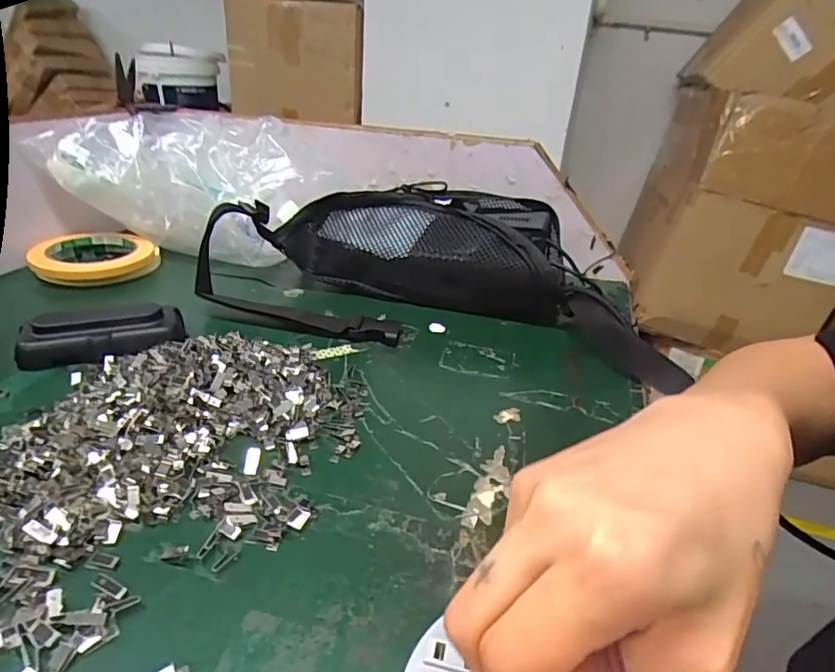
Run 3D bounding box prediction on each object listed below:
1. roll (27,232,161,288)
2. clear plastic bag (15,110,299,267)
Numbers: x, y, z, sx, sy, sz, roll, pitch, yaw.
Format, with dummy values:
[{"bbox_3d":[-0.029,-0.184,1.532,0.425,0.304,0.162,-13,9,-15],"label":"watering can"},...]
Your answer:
[{"bbox_3d":[-0.322,-0.081,0.538,0.110,0.019,0.110,-13,33,-31],"label":"roll"},{"bbox_3d":[-0.234,-0.151,0.542,0.236,0.123,0.099,10,29,8],"label":"clear plastic bag"}]

